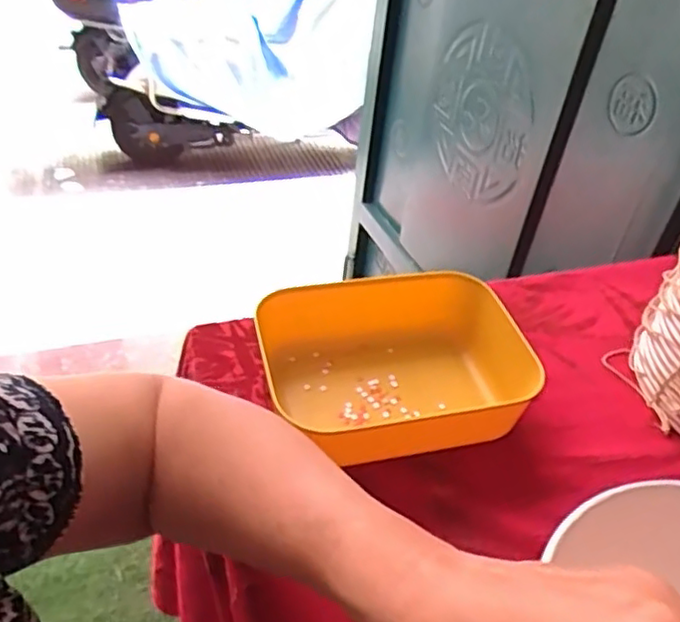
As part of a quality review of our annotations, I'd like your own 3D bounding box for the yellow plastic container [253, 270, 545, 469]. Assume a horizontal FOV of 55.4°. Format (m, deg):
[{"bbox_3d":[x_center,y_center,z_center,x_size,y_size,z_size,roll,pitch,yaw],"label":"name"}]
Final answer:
[{"bbox_3d":[0.040,0.042,0.476,0.180,0.059,0.140,-6,42,-15],"label":"yellow plastic container"}]

